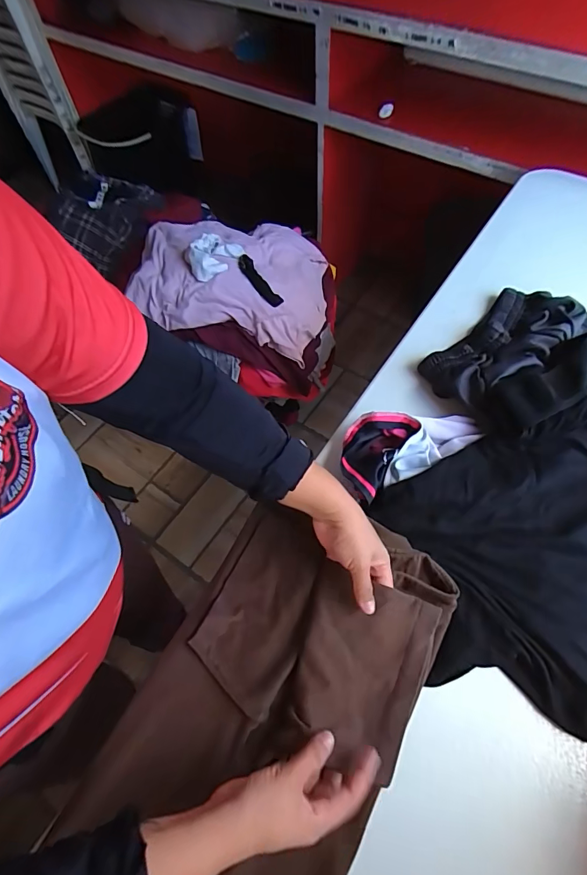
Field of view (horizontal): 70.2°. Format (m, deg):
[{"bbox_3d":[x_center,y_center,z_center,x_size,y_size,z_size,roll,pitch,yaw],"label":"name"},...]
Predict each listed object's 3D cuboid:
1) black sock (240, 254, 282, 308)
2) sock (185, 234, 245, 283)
[{"bbox_3d":[-0.083,-0.372,1.002,0.043,0.019,0.154,-34,83,-15],"label":"black sock"},{"bbox_3d":[-0.190,-0.428,0.977,0.095,0.058,0.148,18,64,13],"label":"sock"}]

